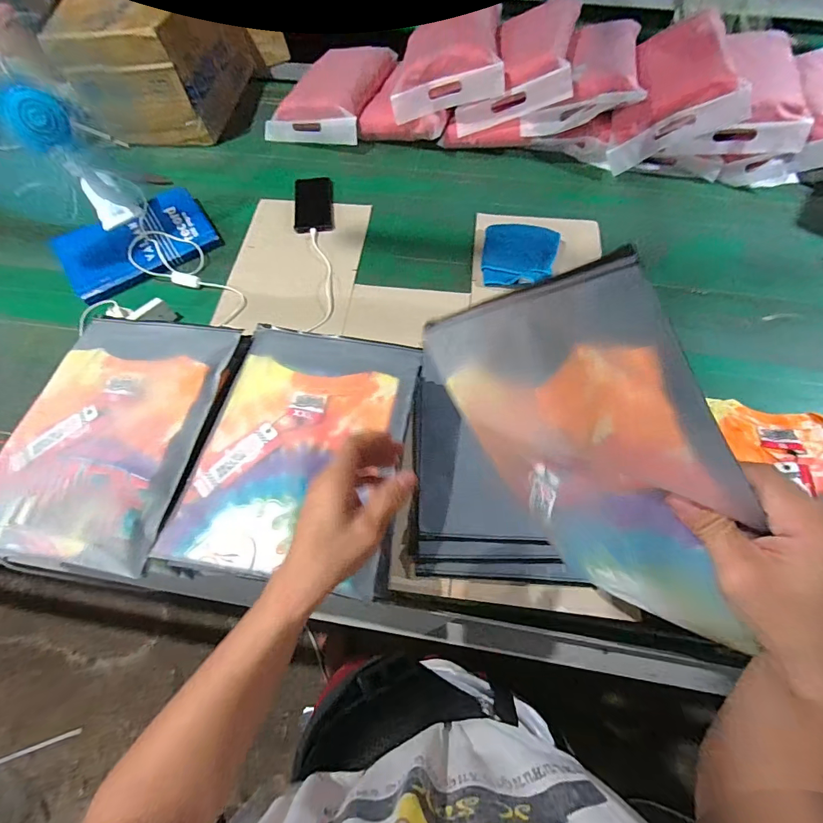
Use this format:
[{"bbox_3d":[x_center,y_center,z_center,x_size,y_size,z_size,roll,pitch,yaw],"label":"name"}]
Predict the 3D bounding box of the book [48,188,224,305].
[{"bbox_3d":[-0.569,-0.352,0.833,0.294,0.032,0.192,-35,72,-11],"label":"book"}]

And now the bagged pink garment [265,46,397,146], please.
[{"bbox_3d":[-0.198,-0.800,0.988,0.244,0.060,0.333,17,71,8],"label":"bagged pink garment"}]

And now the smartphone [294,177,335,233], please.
[{"bbox_3d":[-0.217,-0.463,0.877,0.085,0.009,0.159,-6,69,-1],"label":"smartphone"}]

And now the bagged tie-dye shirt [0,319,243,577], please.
[{"bbox_3d":[-0.402,0.022,0.527,0.251,0.032,0.340,8,65,4],"label":"bagged tie-dye shirt"}]

